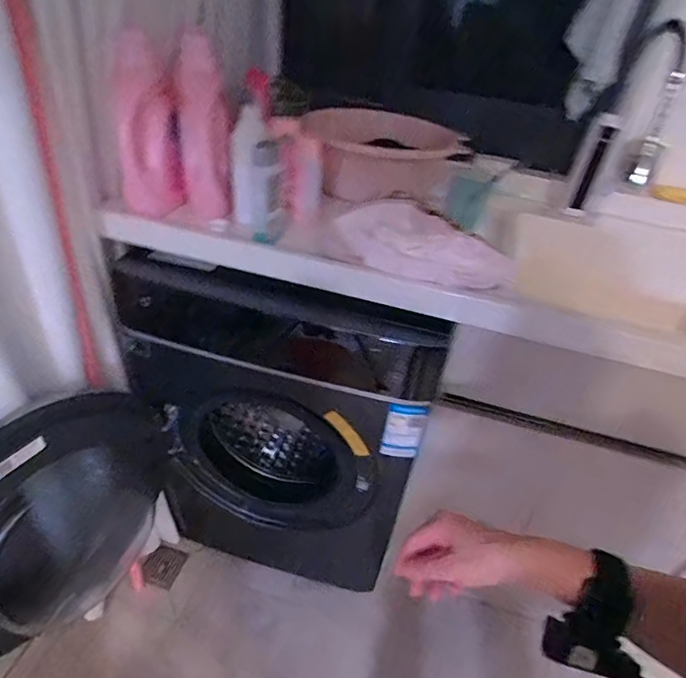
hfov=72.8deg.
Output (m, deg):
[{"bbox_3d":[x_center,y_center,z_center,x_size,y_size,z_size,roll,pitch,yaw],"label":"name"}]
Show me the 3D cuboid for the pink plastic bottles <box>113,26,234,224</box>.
[{"bbox_3d":[-0.292,-0.356,0.796,0.204,0.287,0.100,1,21,-4],"label":"pink plastic bottles"}]

